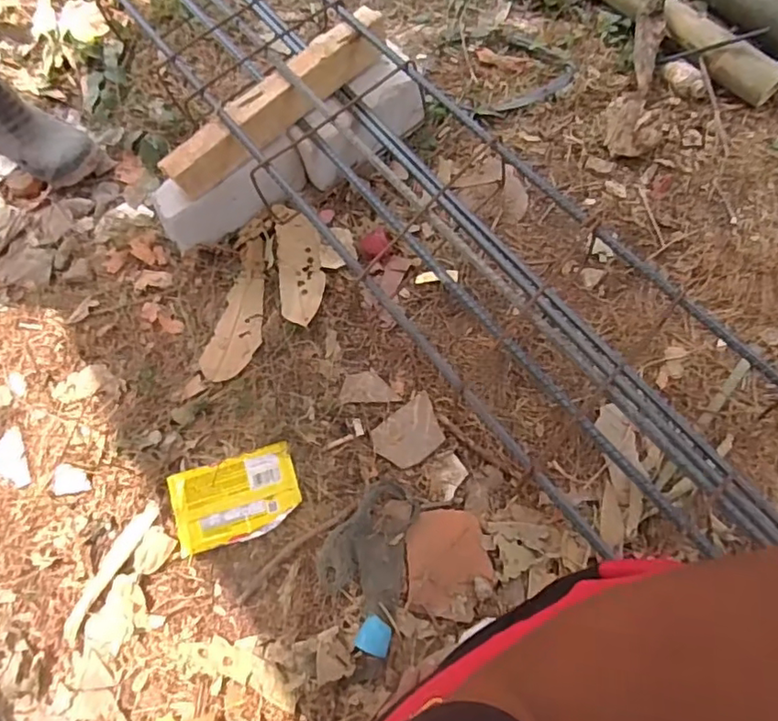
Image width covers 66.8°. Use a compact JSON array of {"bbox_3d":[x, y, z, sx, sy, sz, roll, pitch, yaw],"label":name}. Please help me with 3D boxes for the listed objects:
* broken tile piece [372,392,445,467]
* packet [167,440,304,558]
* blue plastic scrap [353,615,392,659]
[{"bbox_3d":[0.026,0.088,0.711,0.086,0.004,0.064,-38,67,-12],"label":"broken tile piece"},{"bbox_3d":[-0.181,0.162,0.696,0.146,0.016,0.098,-17,65,-3],"label":"packet"},{"bbox_3d":[-0.015,0.290,0.620,0.035,0.026,0.035,20,68,14],"label":"blue plastic scrap"}]

